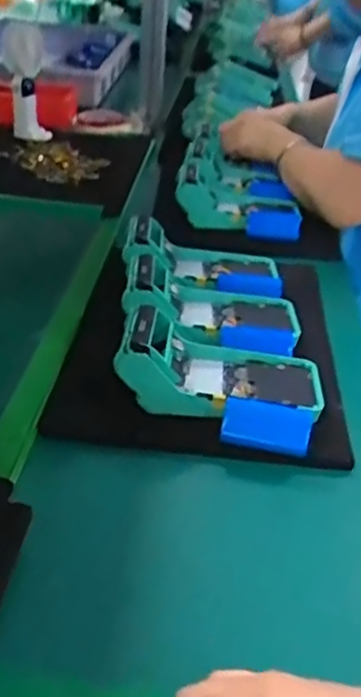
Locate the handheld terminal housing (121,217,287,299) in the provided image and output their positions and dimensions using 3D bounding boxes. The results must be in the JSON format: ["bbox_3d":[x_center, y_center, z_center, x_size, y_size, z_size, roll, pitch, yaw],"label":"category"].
[{"bbox_3d":[0.025,-0.102,0.697,0.168,0.062,0.115,2,29,-2],"label":"handheld terminal housing"}]

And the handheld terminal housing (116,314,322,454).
[{"bbox_3d":[0.035,0.018,0.518,0.162,0.066,0.106,8,32,7],"label":"handheld terminal housing"}]

